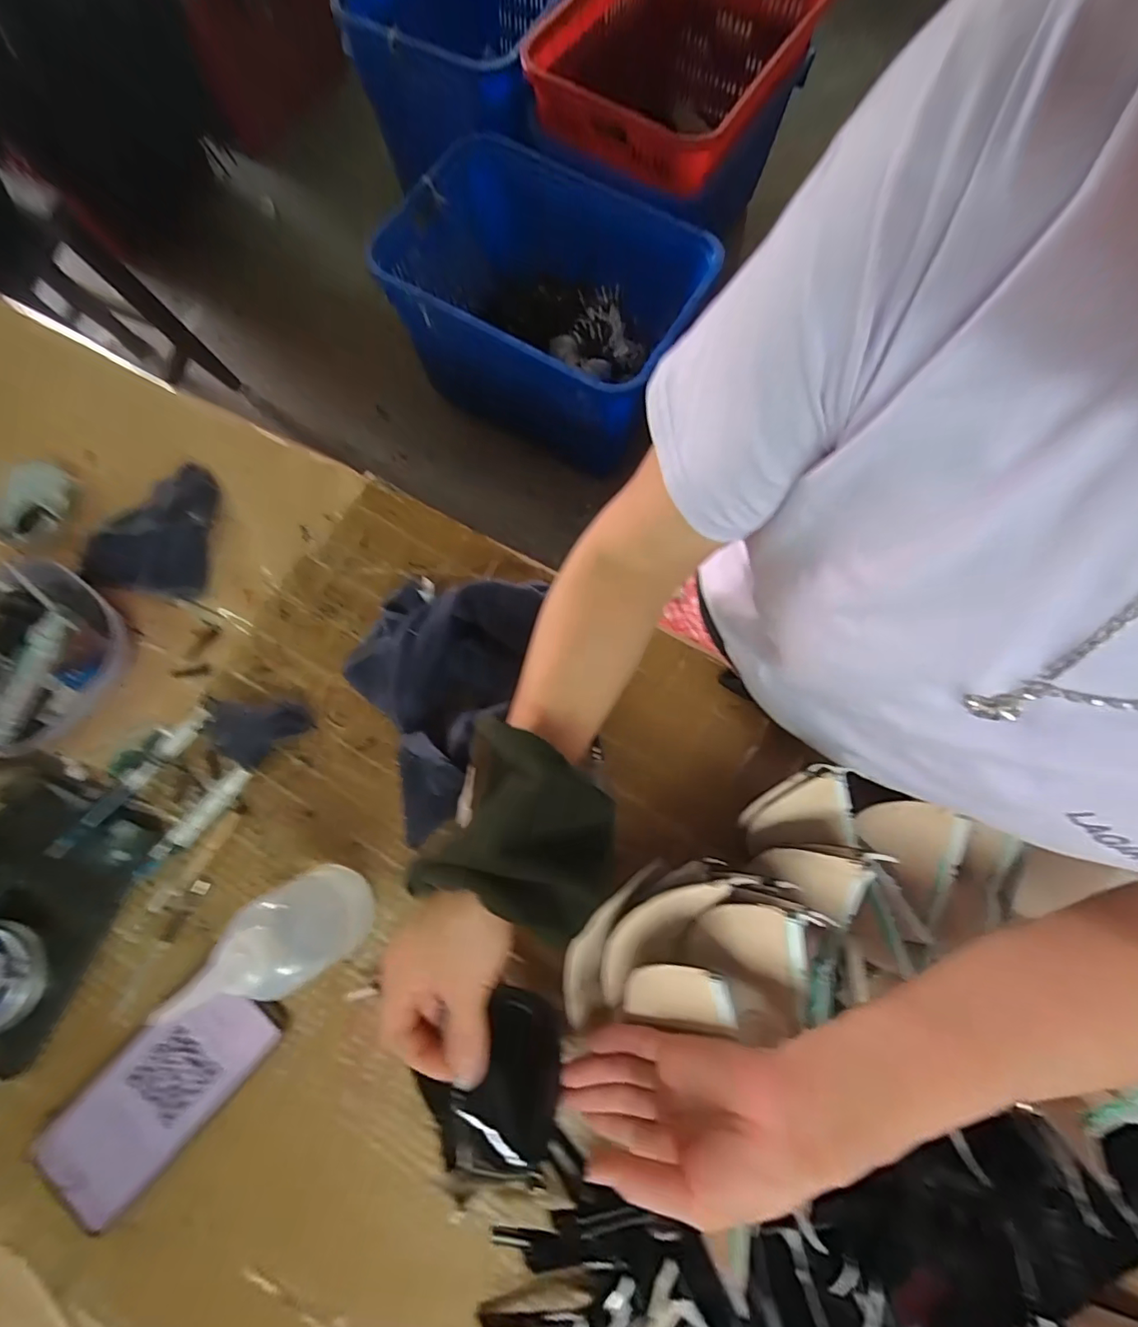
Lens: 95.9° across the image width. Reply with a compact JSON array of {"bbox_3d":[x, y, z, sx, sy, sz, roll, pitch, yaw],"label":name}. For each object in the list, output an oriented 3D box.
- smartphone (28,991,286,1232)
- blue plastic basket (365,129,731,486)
[{"bbox_3d":[-0.283,0.295,0.358,0.079,0.013,0.167,43,81,9],"label":"smartphone"},{"bbox_3d":[-0.065,-0.810,1.176,0.672,0.293,0.477,26,79,6],"label":"blue plastic basket"}]

